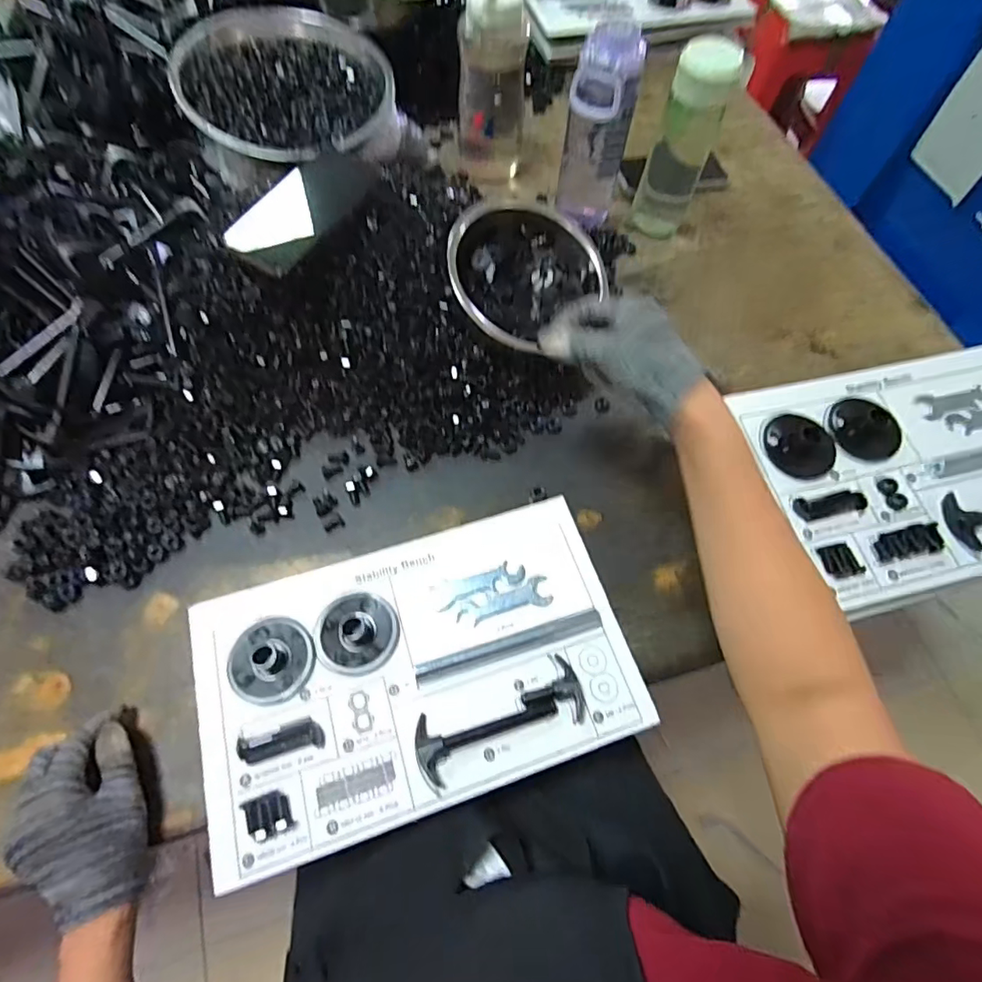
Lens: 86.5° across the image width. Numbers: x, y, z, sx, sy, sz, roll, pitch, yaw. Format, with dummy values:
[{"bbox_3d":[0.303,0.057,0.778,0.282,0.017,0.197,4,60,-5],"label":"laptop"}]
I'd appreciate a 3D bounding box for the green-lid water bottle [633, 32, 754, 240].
[{"bbox_3d":[0.241,-0.434,0.645,0.069,0.201,0.078,26,66,9],"label":"green-lid water bottle"}]

